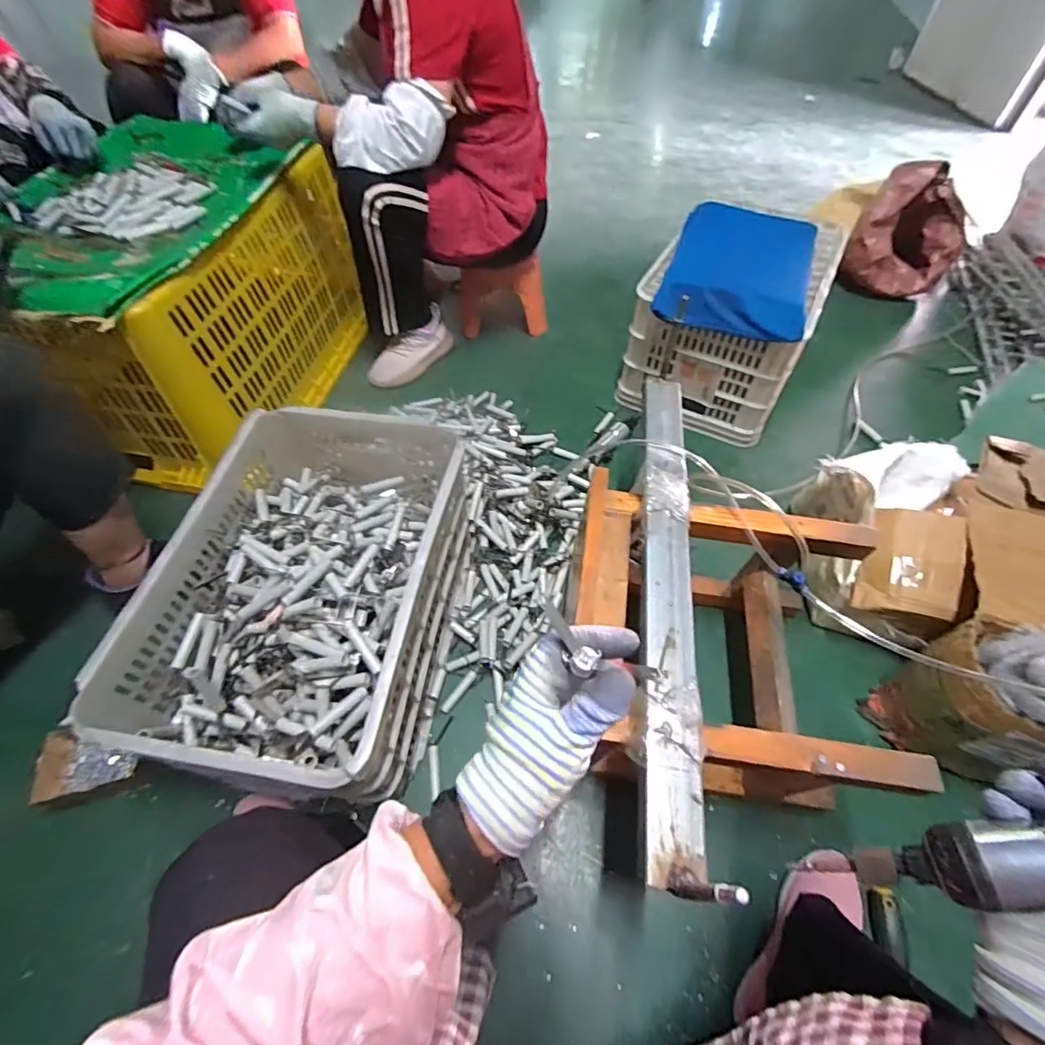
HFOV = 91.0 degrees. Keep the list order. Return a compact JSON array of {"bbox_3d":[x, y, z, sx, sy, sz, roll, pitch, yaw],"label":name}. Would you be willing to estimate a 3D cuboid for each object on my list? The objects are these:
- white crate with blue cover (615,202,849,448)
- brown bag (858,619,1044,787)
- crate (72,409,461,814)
[{"bbox_3d":[0.477,-0.480,1.196,0.342,0.310,0.464,25,59,15],"label":"white crate with blue cover"},{"bbox_3d":[0.680,0.253,0.724,0.229,0.241,0.175,7,56,4],"label":"brown bag"},{"bbox_3d":[-0.299,0.095,0.800,0.351,0.265,0.545,8,56,5],"label":"crate"}]

